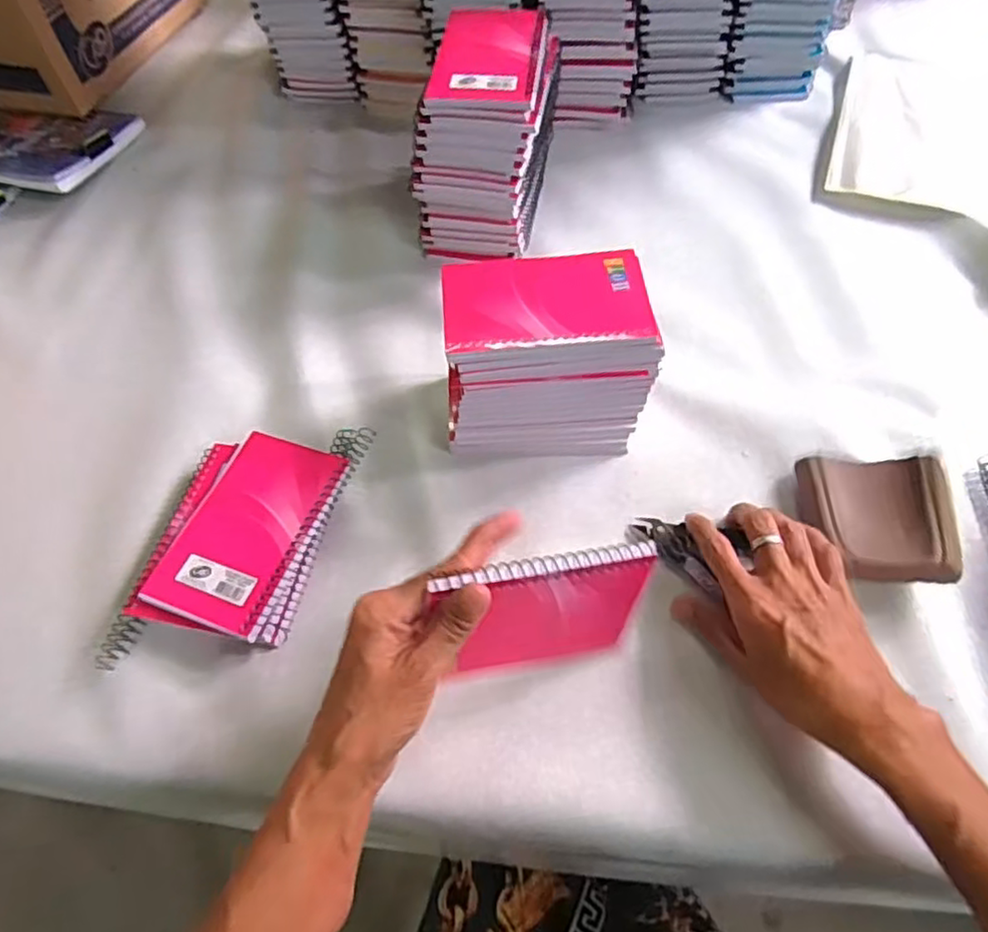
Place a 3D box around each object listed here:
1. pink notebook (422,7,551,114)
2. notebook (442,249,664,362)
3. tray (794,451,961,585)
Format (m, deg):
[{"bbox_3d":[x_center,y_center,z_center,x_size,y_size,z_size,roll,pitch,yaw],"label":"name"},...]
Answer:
[{"bbox_3d":[-0.003,-0.327,0.524,0.083,0.012,0.141,5,58,6],"label":"pink notebook"},{"bbox_3d":[0.034,-0.106,0.426,0.132,0.014,0.080,-6,58,-2],"label":"notebook"},{"bbox_3d":[0.248,0.034,0.423,0.086,0.032,0.088,4,57,6],"label":"tray"}]

